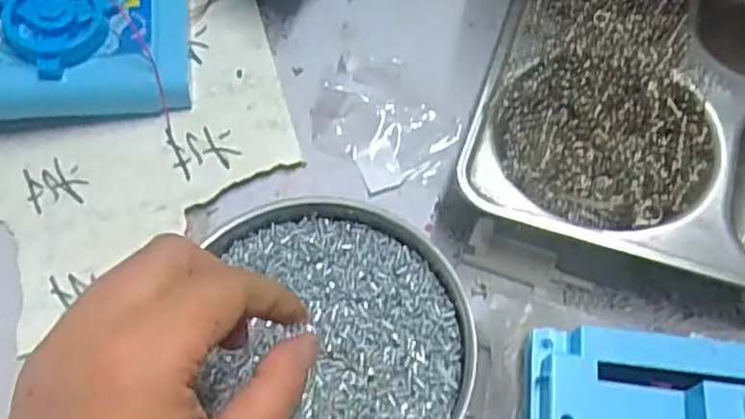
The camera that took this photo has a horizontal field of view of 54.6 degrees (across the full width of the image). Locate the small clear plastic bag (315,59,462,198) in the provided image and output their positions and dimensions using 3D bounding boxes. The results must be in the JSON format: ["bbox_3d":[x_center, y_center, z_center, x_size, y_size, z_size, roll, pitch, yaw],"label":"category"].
[{"bbox_3d":[0.003,-0.047,0.381,0.062,0.004,0.082,-36,67,-13],"label":"small clear plastic bag"}]

